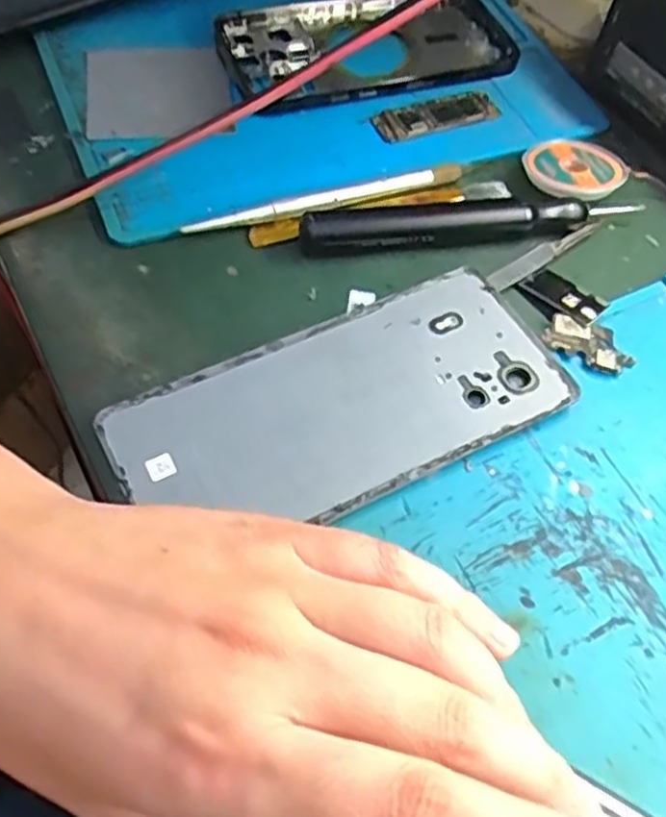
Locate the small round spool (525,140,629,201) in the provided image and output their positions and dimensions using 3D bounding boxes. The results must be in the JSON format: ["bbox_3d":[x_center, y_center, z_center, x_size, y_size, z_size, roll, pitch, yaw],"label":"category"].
[{"bbox_3d":[0.108,-0.107,0.335,0.043,0.009,0.038,-14,60,-11],"label":"small round spool"}]

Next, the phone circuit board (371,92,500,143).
[{"bbox_3d":[0.049,-0.139,0.353,0.059,0.004,0.019,-17,60,-13],"label":"phone circuit board"}]

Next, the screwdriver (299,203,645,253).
[{"bbox_3d":[0.059,-0.079,0.312,0.145,0.014,0.011,-8,59,-8],"label":"screwdriver"}]

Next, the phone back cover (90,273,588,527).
[{"bbox_3d":[0.004,0.000,0.267,0.155,0.006,0.071,-23,62,-17],"label":"phone back cover"}]

